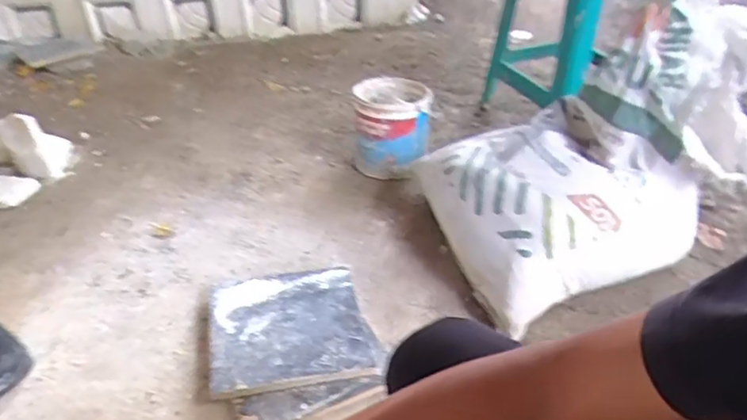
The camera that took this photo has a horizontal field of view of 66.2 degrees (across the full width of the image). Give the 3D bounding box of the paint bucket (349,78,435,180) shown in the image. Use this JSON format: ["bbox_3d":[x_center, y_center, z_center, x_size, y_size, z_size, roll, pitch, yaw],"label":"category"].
[{"bbox_3d":[0.045,-0.203,1.388,0.178,0.188,0.207,7,37,6],"label":"paint bucket"}]

